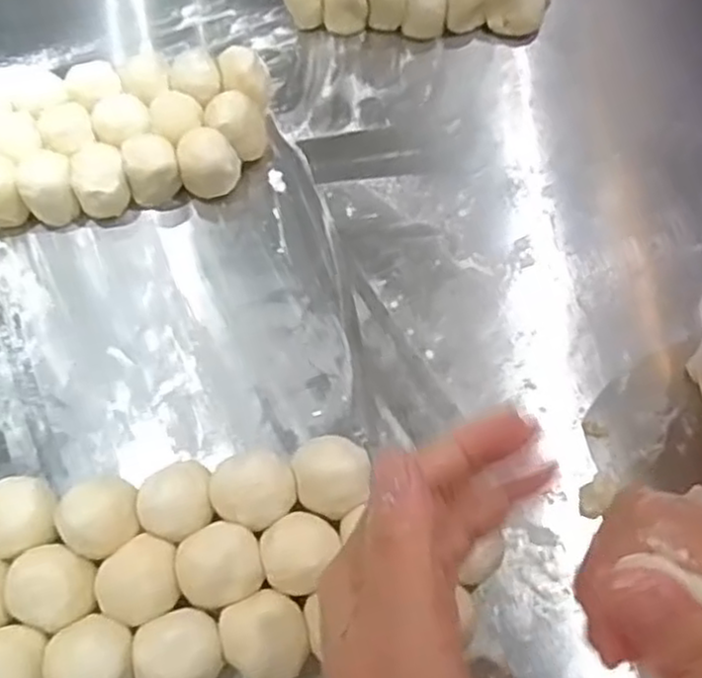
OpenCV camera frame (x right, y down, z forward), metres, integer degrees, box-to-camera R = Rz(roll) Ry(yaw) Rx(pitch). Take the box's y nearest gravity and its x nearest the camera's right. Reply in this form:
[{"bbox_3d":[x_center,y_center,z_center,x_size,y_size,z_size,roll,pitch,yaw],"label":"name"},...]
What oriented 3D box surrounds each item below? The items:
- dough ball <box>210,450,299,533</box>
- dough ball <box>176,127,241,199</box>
[{"bbox_3d":[-0.053,0.088,0.411,0.044,0.039,0.040,-1,63,1],"label":"dough ball"},{"bbox_3d":[-0.100,-0.123,0.522,0.041,0.044,0.036,-19,64,-8],"label":"dough ball"}]

